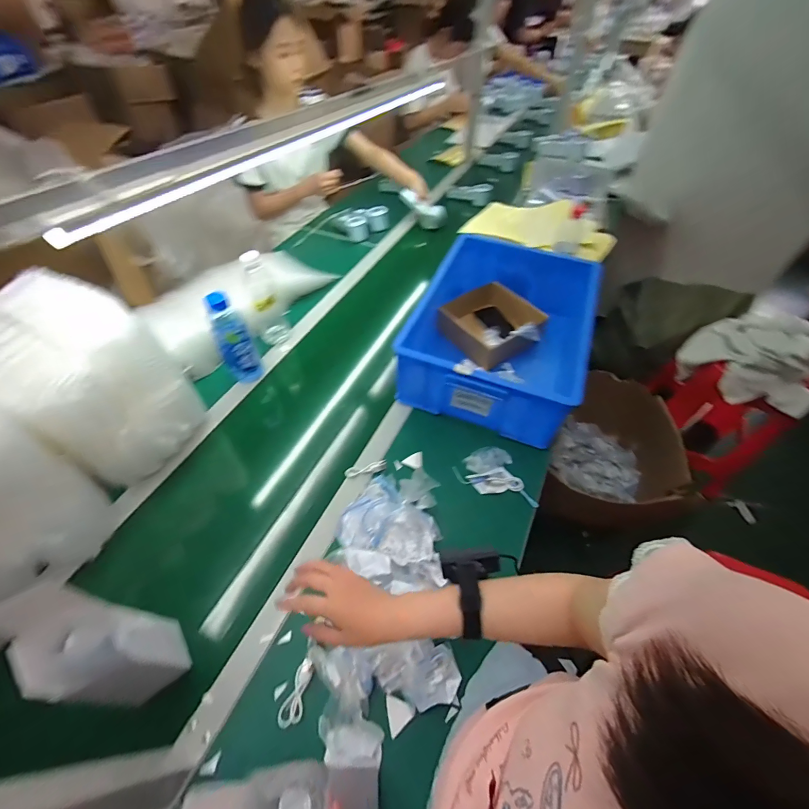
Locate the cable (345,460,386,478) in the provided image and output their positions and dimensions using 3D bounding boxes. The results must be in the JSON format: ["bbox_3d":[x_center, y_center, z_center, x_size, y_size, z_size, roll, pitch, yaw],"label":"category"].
[{"bbox_3d":[-0.074,0.124,0.715,0.080,0.021,0.017,-7,52,-7],"label":"cable"}]

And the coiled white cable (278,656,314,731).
[{"bbox_3d":[-0.146,0.394,0.509,0.030,0.010,0.076,13,53,8],"label":"coiled white cable"}]

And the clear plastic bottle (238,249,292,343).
[{"bbox_3d":[-0.329,-0.252,0.877,0.070,0.219,0.074,-19,55,-16],"label":"clear plastic bottle"}]

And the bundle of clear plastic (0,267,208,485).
[{"bbox_3d":[-0.574,-0.050,0.674,0.350,0.222,0.220,26,56,18],"label":"bundle of clear plastic"}]

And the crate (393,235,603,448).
[{"bbox_3d":[0.213,-0.145,0.853,0.337,0.203,0.431,19,54,13],"label":"crate"}]

